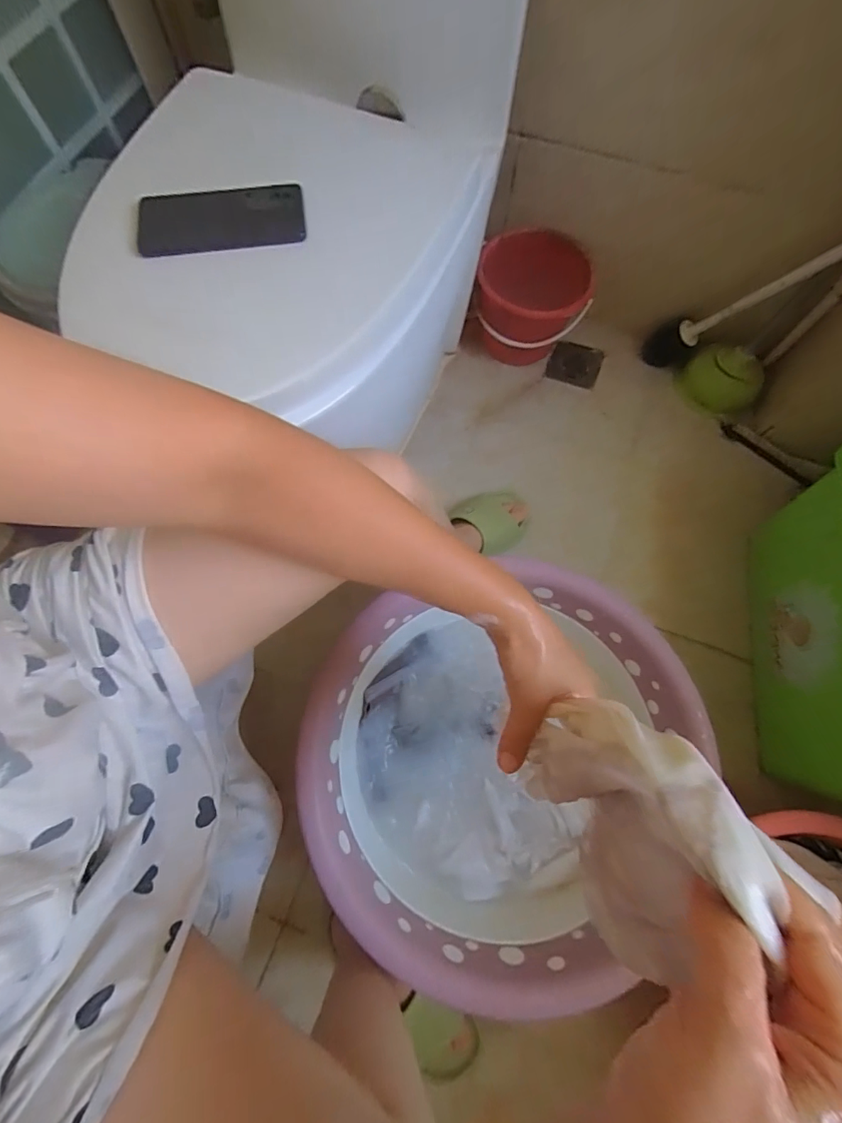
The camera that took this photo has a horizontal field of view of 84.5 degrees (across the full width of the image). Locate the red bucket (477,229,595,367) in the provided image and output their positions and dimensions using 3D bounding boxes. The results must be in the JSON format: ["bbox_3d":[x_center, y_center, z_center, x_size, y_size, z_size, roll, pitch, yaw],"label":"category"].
[{"bbox_3d":[0.202,-0.487,0.890,0.192,0.192,0.189,0,72,-1],"label":"red bucket"}]

